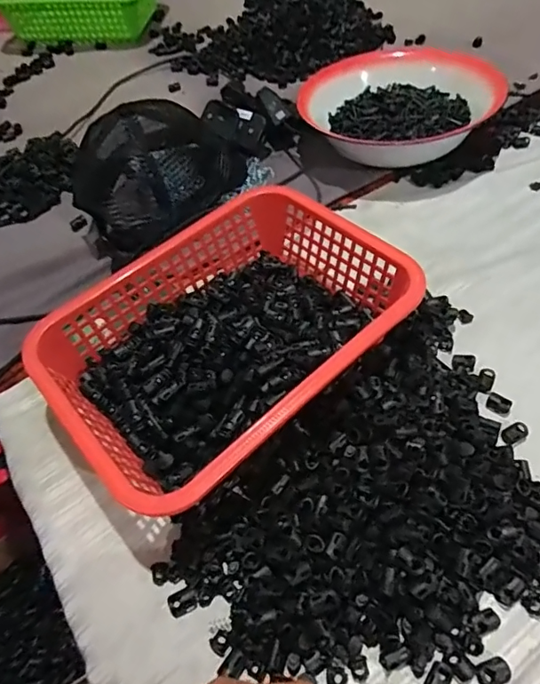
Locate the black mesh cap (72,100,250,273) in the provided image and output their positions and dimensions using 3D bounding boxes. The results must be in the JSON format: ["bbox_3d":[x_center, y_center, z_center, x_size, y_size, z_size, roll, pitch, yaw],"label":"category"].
[{"bbox_3d":[-0.115,-0.204,0.577,0.225,0.115,0.096,-39,59,-21],"label":"black mesh cap"}]

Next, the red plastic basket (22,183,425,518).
[{"bbox_3d":[-0.033,-0.001,0.453,0.289,0.085,0.213,-39,59,-21],"label":"red plastic basket"}]

